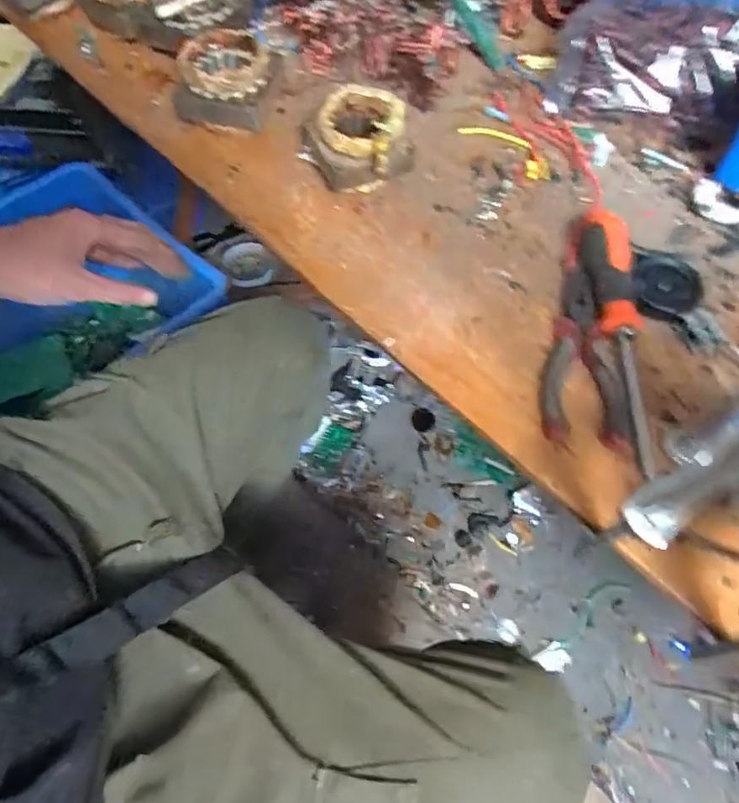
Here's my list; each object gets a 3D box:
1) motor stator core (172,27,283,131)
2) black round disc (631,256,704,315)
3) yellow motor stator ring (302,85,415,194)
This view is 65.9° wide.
[{"bbox_3d":[-0.124,-0.278,0.494,0.082,0.050,0.080,6,61,1],"label":"motor stator core"},{"bbox_3d":[0.223,-0.087,0.426,0.050,0.012,0.053,1,61,-2],"label":"black round disc"},{"bbox_3d":[-0.007,-0.209,0.469,0.087,0.072,0.055,27,64,11],"label":"yellow motor stator ring"}]

